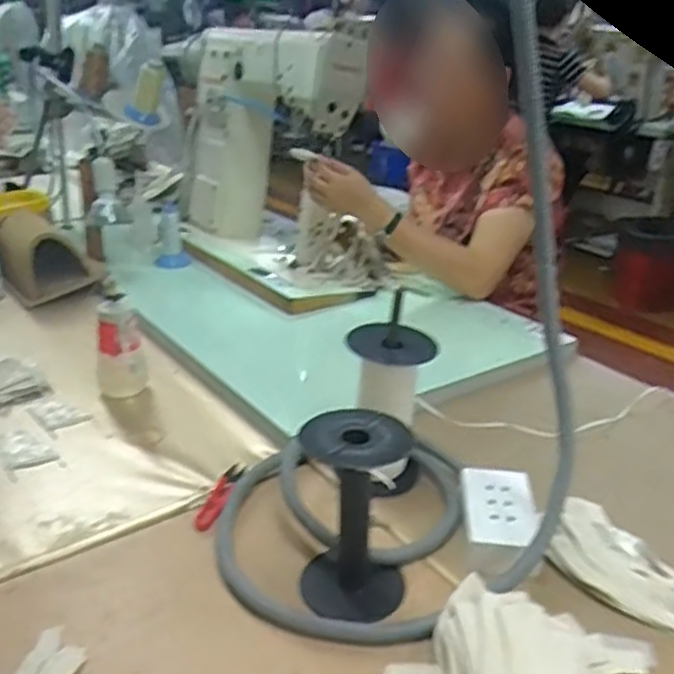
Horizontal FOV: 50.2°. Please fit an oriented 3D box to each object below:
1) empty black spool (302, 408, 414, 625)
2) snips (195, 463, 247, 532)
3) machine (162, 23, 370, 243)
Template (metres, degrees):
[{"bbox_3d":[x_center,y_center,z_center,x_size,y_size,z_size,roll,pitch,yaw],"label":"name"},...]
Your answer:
[{"bbox_3d":[0.018,0.153,0.644,0.089,0.155,0.086,1,24,0],"label":"empty black spool"},{"bbox_3d":[-0.126,0.171,0.771,0.024,0.007,0.093,11,37,15],"label":"snips"},{"bbox_3d":[-0.156,-0.389,1.420,0.177,0.405,0.470,-17,30,-34],"label":"machine"}]

